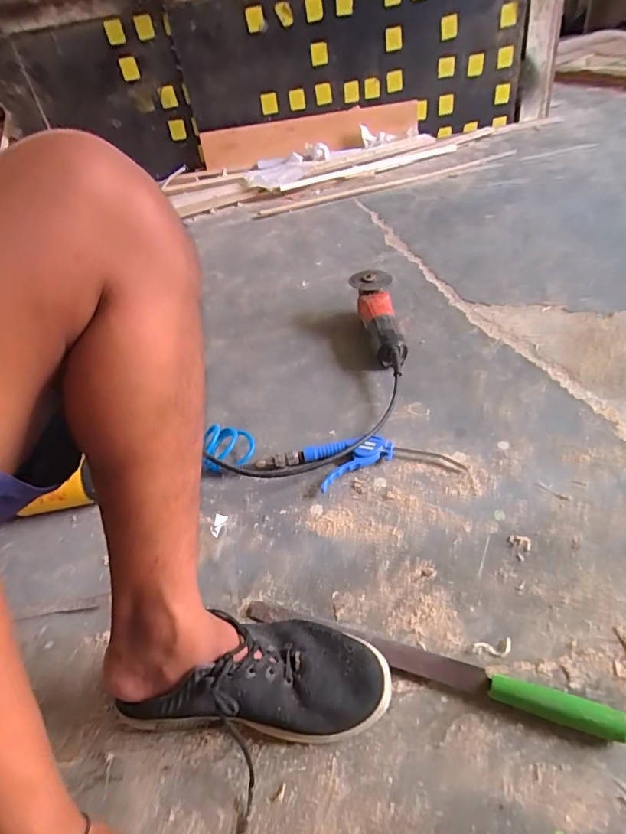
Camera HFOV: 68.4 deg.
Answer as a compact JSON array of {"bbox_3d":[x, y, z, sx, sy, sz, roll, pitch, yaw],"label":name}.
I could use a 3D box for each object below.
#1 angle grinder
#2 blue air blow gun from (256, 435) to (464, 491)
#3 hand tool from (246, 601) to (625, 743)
[{"bbox_3d":[0.141,-0.188,0.910,0.079,0.090,0.299,-9,39,-1],"label":"angle grinder"},{"bbox_3d":[0.063,0.066,0.669,0.289,0.024,0.078,-5,39,3],"label":"blue air blow gun"},{"bbox_3d":[0.096,0.236,0.451,0.361,0.025,0.023,10,43,21],"label":"hand tool"}]

